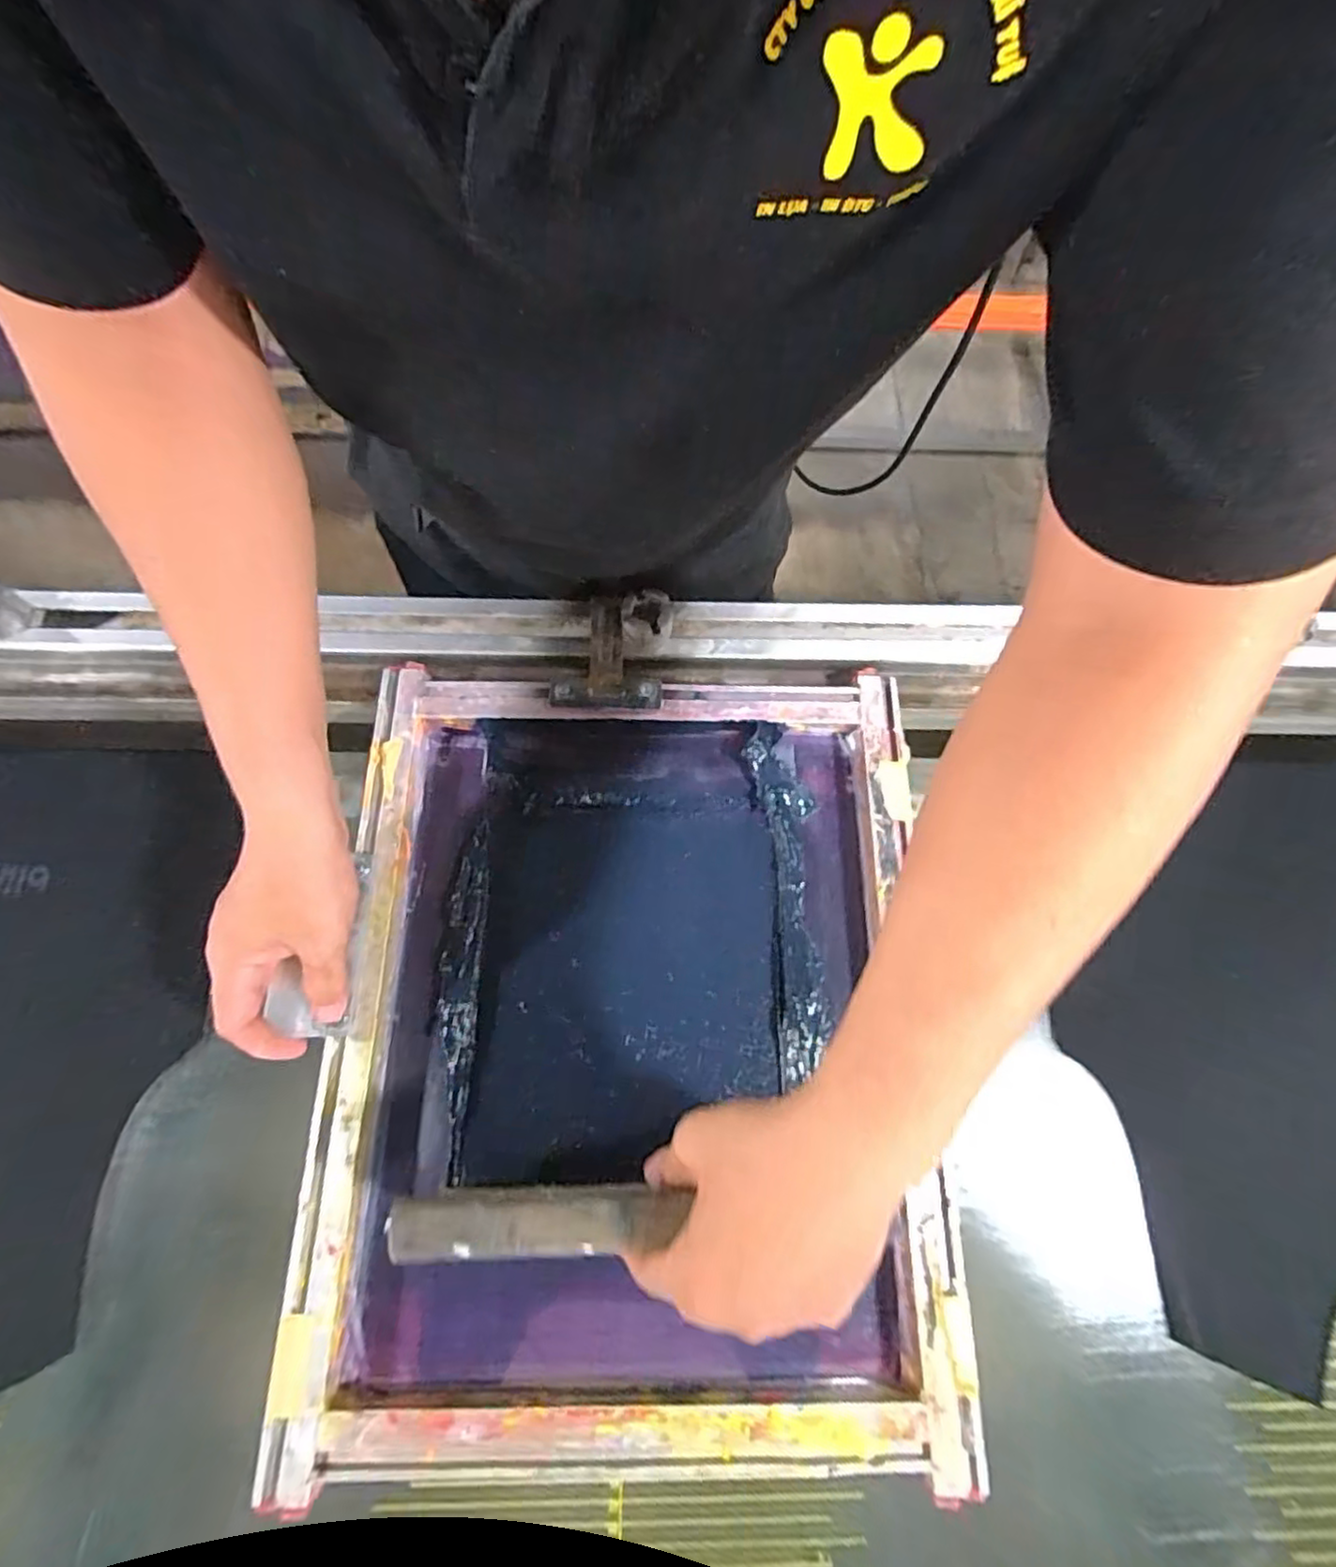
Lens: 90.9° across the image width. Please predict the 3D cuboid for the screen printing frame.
[{"bbox_3d":[-0.024,0.153,0.451,0.388,0.036,0.478,1,72,-2],"label":"screen printing frame"}]

